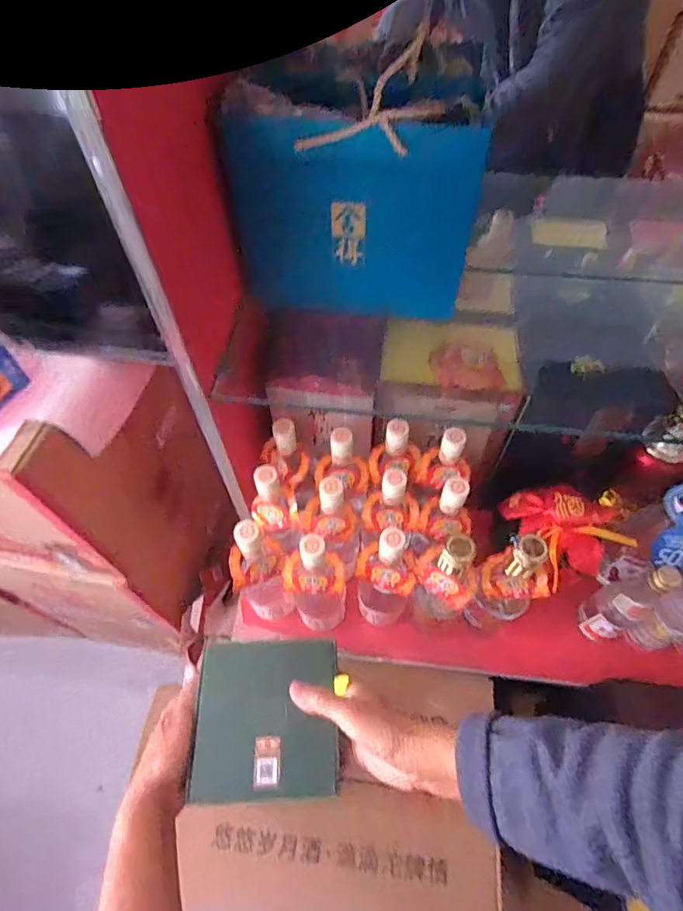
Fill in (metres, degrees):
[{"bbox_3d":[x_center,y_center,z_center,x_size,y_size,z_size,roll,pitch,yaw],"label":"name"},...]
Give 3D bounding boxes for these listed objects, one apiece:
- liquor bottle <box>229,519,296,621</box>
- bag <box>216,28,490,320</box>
[{"bbox_3d":[-0.104,0.151,0.620,0.065,0.222,0.066,-14,58,-8],"label":"liquor bottle"},{"bbox_3d":[0.014,-0.255,0.493,0.237,0.225,0.083,6,57,5],"label":"bag"}]

